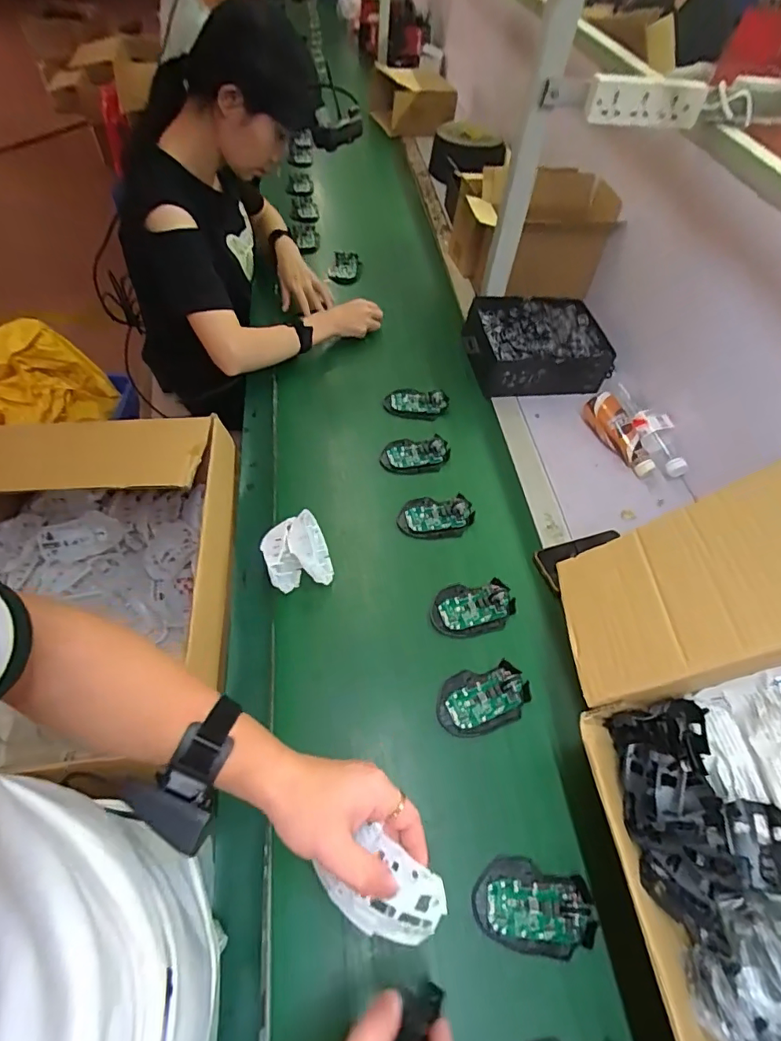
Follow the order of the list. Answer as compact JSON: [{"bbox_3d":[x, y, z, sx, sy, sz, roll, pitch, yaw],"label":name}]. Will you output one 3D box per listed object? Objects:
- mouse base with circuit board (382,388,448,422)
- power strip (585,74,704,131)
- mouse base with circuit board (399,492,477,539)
[{"bbox_3d":[0.046,-0.208,0.913,0.113,0.029,0.052,3,49,-2],"label":"mouse base with circuit board"},{"bbox_3d":[0.364,-0.590,0.721,0.169,0.060,0.029,-5,50,-8],"label":"power strip"},{"bbox_3d":[0.069,-0.009,0.773,0.114,0.029,0.070,-2,50,-5],"label":"mouse base with circuit board"}]

